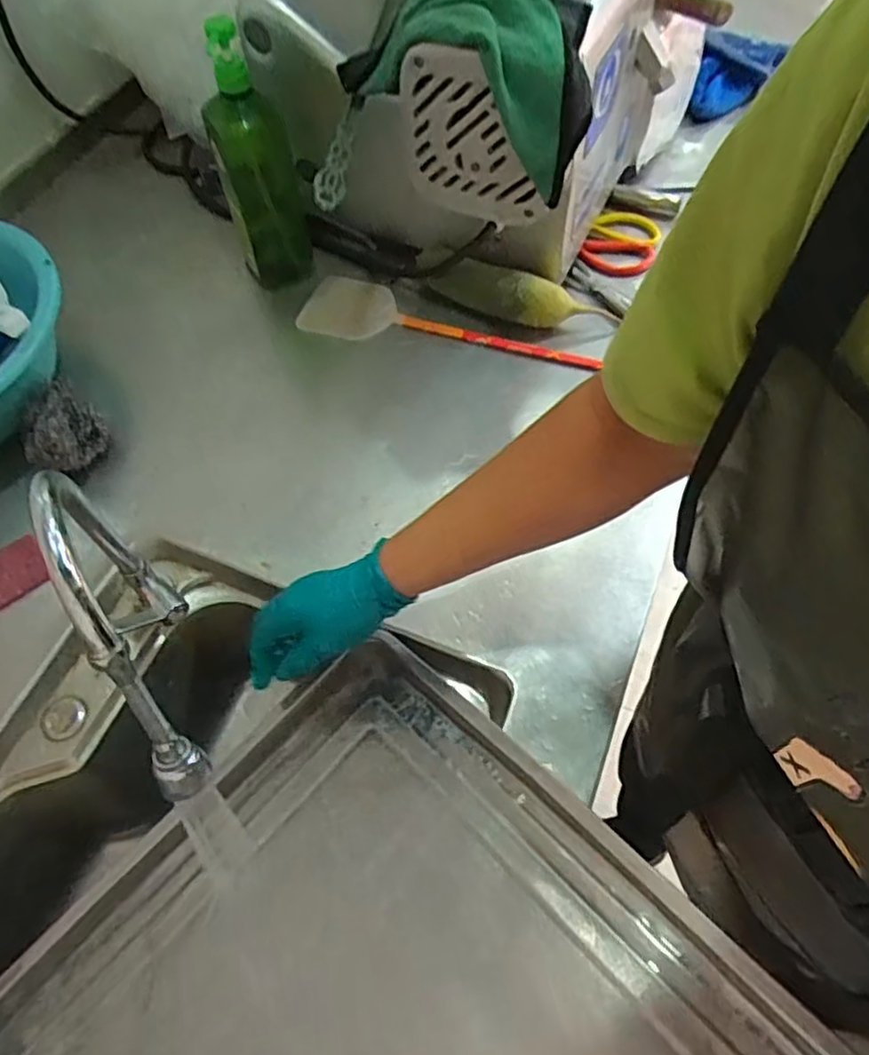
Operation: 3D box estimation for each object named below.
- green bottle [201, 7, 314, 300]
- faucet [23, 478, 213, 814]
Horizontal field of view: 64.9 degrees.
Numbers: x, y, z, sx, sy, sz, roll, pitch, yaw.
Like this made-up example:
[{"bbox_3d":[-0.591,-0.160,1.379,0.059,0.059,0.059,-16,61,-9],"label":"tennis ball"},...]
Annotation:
[{"bbox_3d":[-0.202,-0.409,0.769,0.083,0.267,0.077,-9,60,-3],"label":"green bottle"},{"bbox_3d":[-0.227,0.084,0.513,0.047,0.248,0.230,-26,63,-12],"label":"faucet"}]

